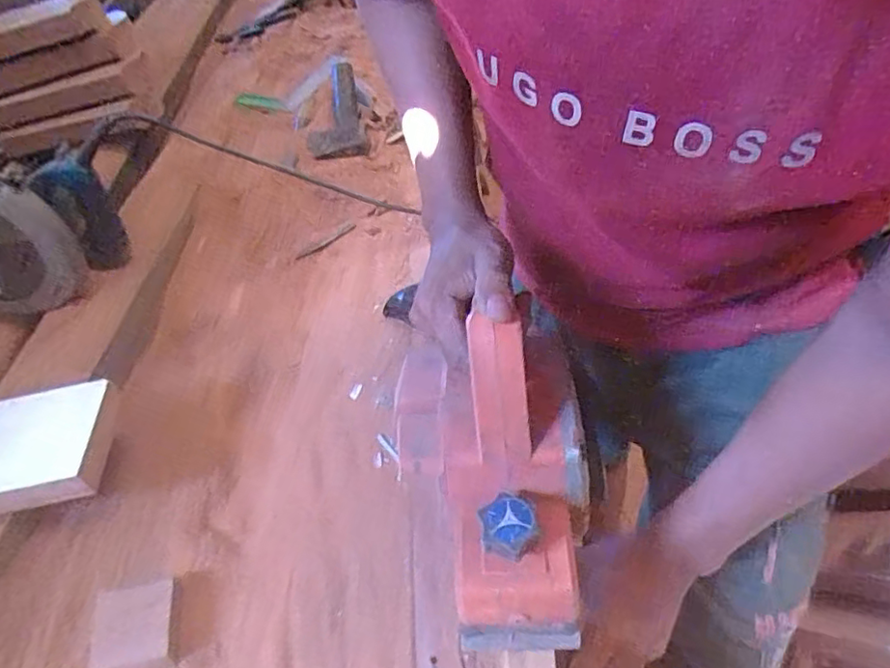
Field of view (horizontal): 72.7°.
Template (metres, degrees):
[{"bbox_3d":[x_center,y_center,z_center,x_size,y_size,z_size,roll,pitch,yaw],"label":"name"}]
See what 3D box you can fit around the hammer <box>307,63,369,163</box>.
[{"bbox_3d":[-0.201,-0.443,1.185,0.100,0.034,0.283,-2,59,5],"label":"hammer"}]

